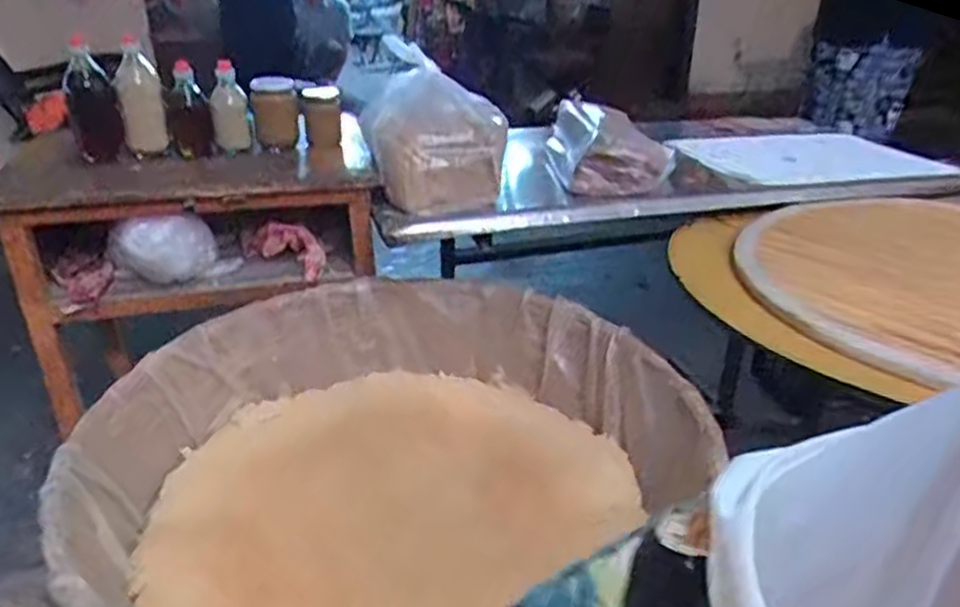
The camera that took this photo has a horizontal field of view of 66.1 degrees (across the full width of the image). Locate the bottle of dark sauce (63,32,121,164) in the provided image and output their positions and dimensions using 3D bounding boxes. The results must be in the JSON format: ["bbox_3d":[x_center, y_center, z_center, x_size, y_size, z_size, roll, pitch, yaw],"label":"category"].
[{"bbox_3d":[-0.664,-0.356,1.247,0.067,0.179,0.069,-19,33,-32],"label":"bottle of dark sauce"}]

